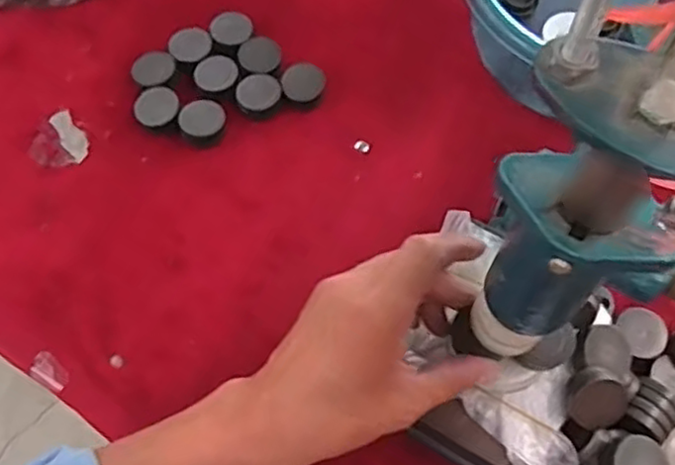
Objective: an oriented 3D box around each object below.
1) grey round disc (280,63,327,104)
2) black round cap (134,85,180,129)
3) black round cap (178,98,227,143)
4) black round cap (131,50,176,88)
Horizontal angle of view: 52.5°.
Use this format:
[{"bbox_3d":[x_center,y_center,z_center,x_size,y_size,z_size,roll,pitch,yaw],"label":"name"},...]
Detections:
[{"bbox_3d":[-0.025,-0.112,0.514,0.032,0.012,0.029,-7,67,-4],"label":"grey round disc"},{"bbox_3d":[-0.132,-0.091,0.503,0.032,0.013,0.030,0,67,-1],"label":"black round cap"},{"bbox_3d":[-0.098,-0.082,0.499,0.030,0.009,0.032,0,67,-1],"label":"black round cap"},{"bbox_3d":[-0.138,-0.121,0.517,0.032,0.015,0.031,0,67,-1],"label":"black round cap"}]

